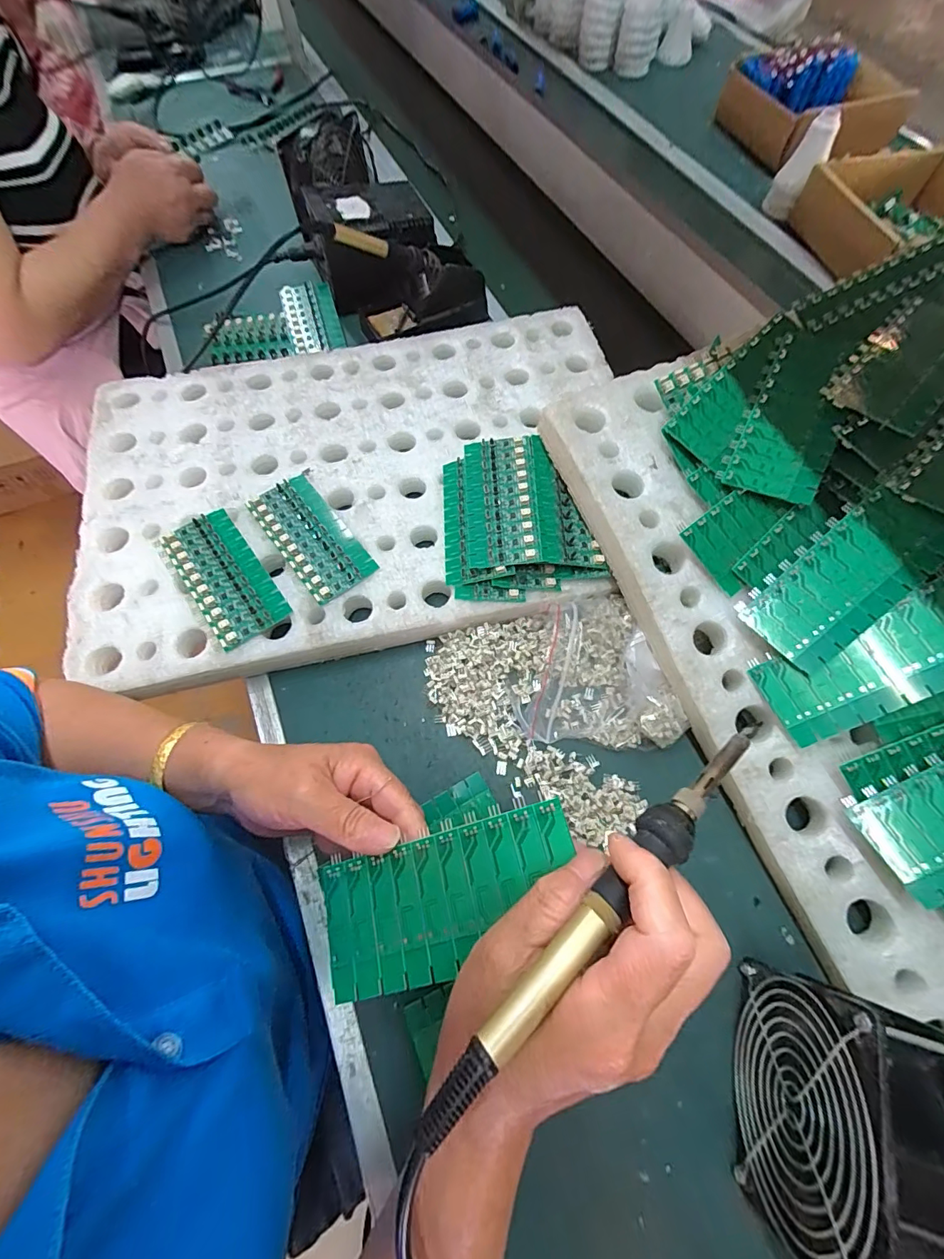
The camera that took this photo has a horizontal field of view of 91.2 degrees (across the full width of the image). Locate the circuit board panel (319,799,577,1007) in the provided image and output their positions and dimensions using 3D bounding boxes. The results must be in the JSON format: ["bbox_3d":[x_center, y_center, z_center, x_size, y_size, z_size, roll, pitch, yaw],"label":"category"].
[{"bbox_3d":[-0.014,0.136,0.231,0.137,0.004,0.062,-22,63,13],"label":"circuit board panel"}]

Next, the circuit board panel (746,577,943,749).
[{"bbox_3d":[0.275,0.023,0.313,0.138,0.005,0.061,-33,70,18],"label":"circuit board panel"}]

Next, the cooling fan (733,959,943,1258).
[{"bbox_3d":[0.190,0.257,0.242,0.044,0.112,0.122,15,68,7],"label":"cooling fan"}]

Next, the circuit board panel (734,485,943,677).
[{"bbox_3d":[0.259,-0.036,0.324,0.127,0.006,0.068,-46,74,10],"label":"circuit board panel"}]

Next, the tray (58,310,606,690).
[{"bbox_3d":[-0.108,-0.154,0.470,0.525,0.037,0.364,-12,69,-5],"label":"tray"}]

